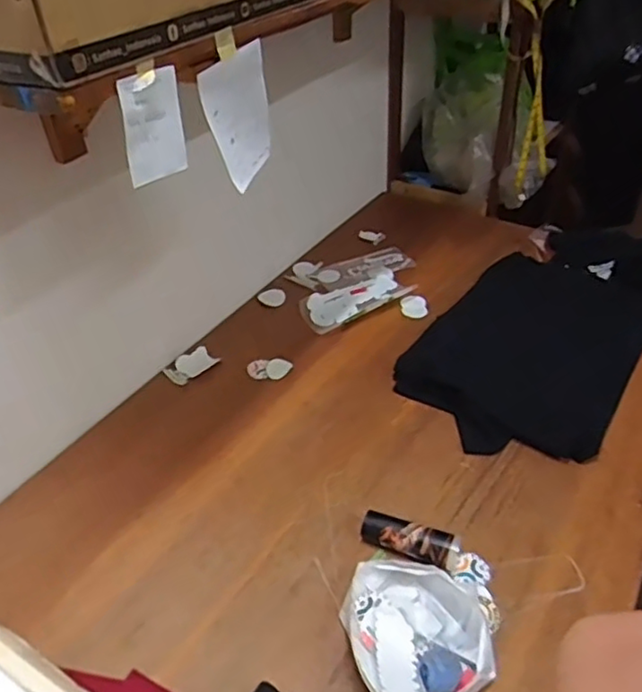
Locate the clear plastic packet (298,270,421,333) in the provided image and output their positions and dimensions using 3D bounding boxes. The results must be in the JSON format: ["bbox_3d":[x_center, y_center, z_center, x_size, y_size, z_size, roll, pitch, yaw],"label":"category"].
[{"bbox_3d":[0.078,-0.107,1.430,0.267,0.016,0.119,-24,45,-23],"label":"clear plastic packet"}]

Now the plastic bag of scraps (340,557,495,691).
[{"bbox_3d":[0.118,0.367,0.813,0.196,0.065,0.206,-31,48,-28],"label":"plastic bag of scraps"}]

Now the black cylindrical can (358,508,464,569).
[{"bbox_3d":[0.129,0.287,0.925,0.141,0.043,0.058,17,45,22],"label":"black cylindrical can"}]

